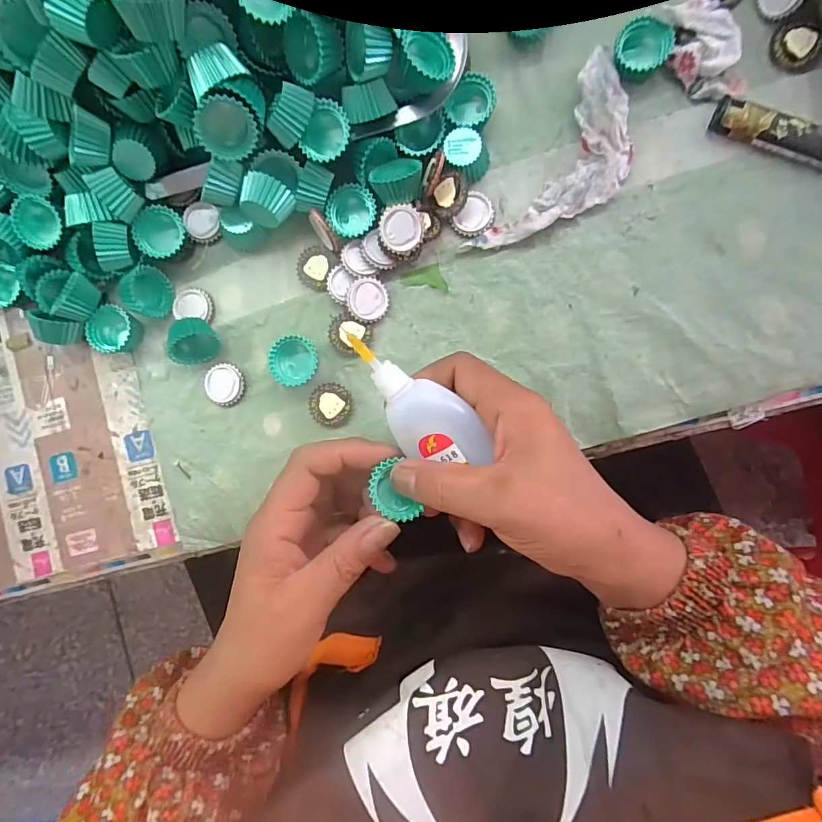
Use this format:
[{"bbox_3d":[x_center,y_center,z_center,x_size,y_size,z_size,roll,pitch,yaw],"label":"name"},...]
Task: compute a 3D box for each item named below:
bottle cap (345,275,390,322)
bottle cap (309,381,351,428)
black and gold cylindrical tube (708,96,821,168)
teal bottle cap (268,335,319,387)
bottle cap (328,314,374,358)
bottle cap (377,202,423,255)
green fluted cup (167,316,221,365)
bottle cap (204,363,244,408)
[{"bbox_3d":[-0.027,-0.072,0.298,0.027,0.005,0.028,-3,99,-19],"label":"bottle cap"},{"bbox_3d":[-0.053,-0.005,0.305,0.028,0.007,0.028,0,91,6],"label":"bottle cap"},{"bbox_3d":[0.217,-0.161,0.271,0.078,0.011,0.019,24,93,5],"label":"black and gold cylindrical tube"},{"bbox_3d":[-0.075,-0.033,0.303,0.030,0.016,0.030,0,91,6],"label":"teal bottle cap"},{"bbox_3d":[-0.041,-0.048,0.303,0.029,0.008,0.025,22,93,5],"label":"bottle cap"},{"bbox_3d":[-0.006,-0.111,0.282,0.026,0.004,0.027,3,113,6],"label":"bottle cap"},{"bbox_3d":[-0.142,-0.045,0.305,0.023,0.024,0.030,9,92,6],"label":"green fluted cup"},{"bbox_3d":[-0.126,-0.017,0.313,0.027,0.006,0.028,0,91,6],"label":"bottle cap"}]

